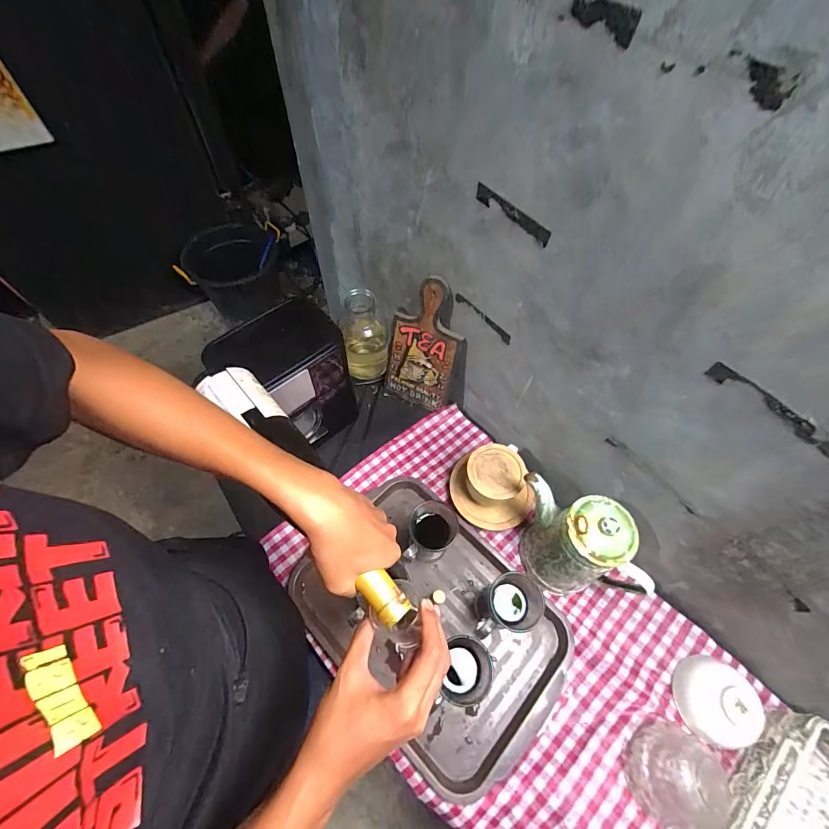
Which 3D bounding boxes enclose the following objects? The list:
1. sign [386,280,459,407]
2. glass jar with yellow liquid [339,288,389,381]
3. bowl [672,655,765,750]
[{"bbox_3d":[0.018,-0.132,0.766,0.136,0.276,0.009,23,45,12],"label":"sign"},{"bbox_3d":[-0.105,-0.165,0.826,0.093,0.190,0.087,1,60,-2],"label":"glass jar with yellow liquid"},{"bbox_3d":[0.440,0.413,0.561,0.103,0.064,0.106,1,60,-2],"label":"bowl"}]

